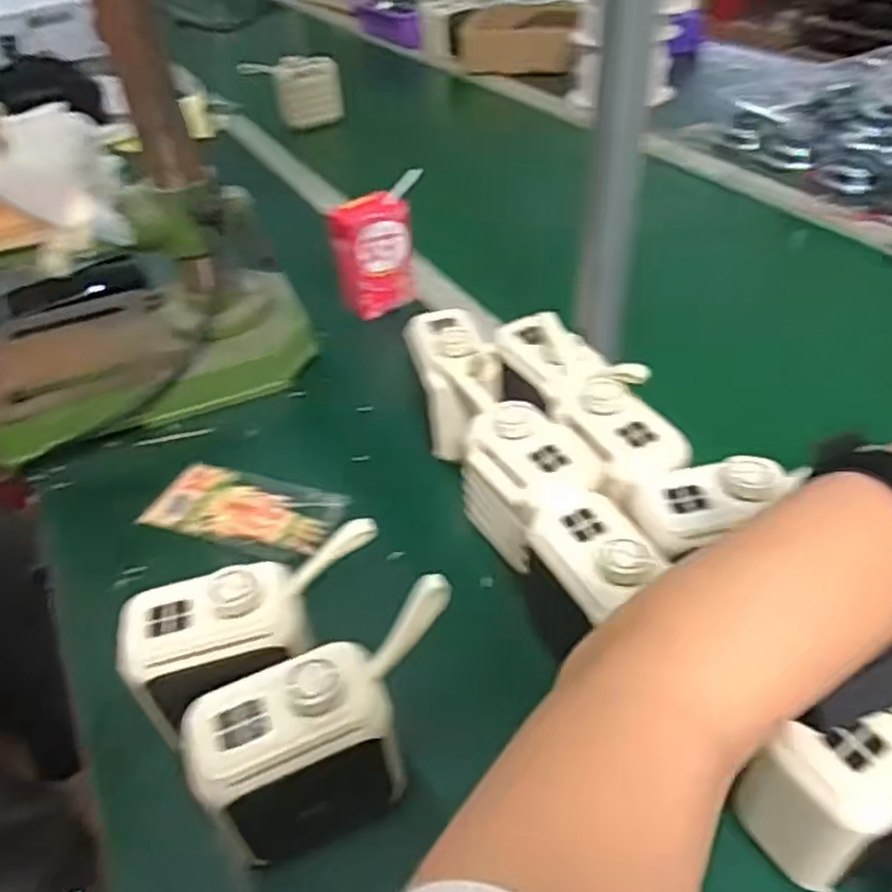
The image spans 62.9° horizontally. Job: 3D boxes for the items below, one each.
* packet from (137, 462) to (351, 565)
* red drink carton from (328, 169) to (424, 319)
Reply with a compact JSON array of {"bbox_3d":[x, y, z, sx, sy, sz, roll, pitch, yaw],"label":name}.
[{"bbox_3d":[-0.149,0.047,0.540,0.140,0.004,0.069,12,44,18],"label":"packet"},{"bbox_3d":[-0.065,-0.191,0.711,0.089,0.123,0.029,-20,44,-17],"label":"red drink carton"}]

